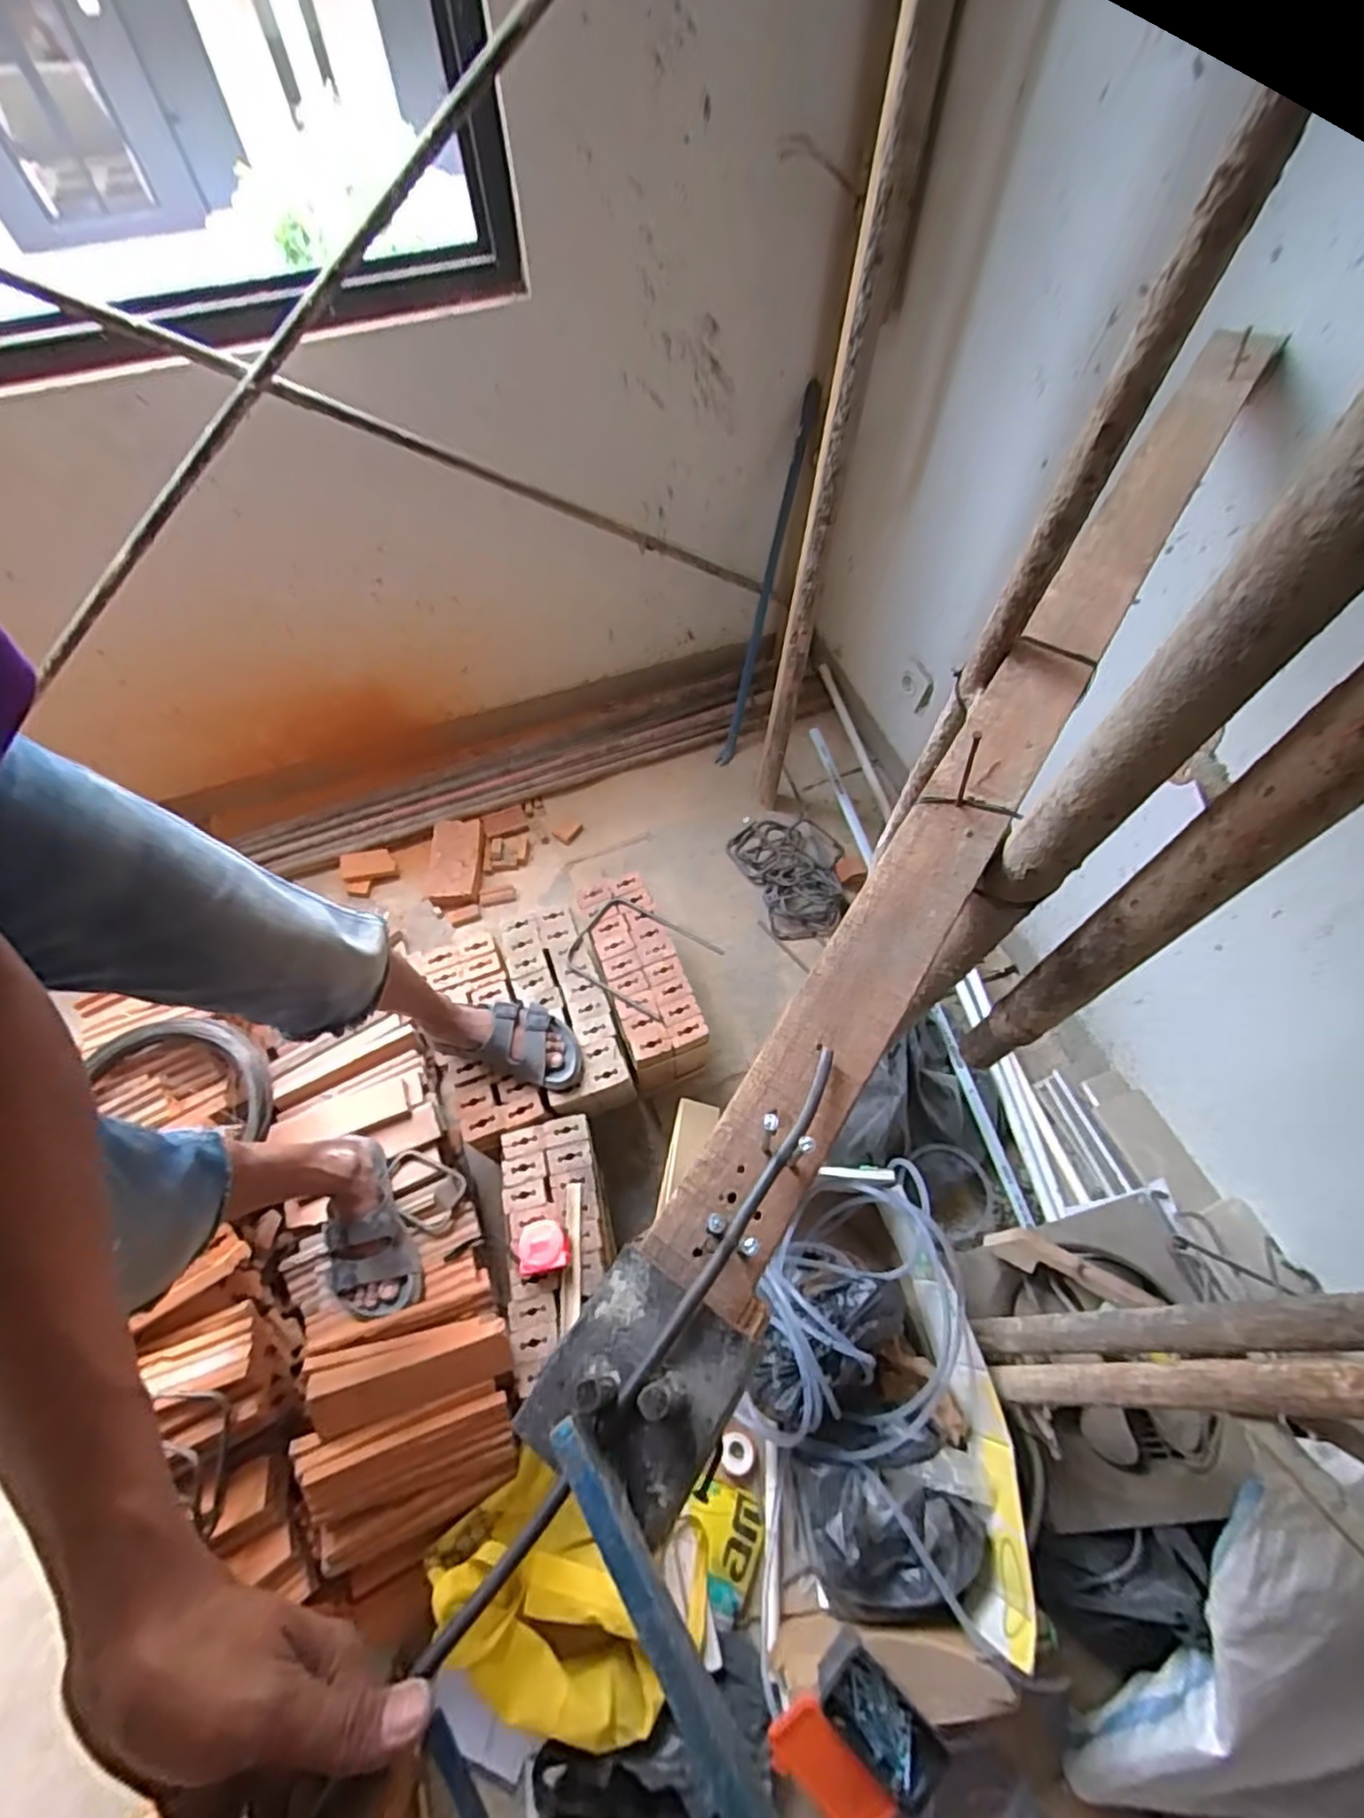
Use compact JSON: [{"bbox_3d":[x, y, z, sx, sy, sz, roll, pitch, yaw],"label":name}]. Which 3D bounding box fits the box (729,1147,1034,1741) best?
[{"bbox_3d":[0.248,0.691,0.987,0.327,0.228,0.549,-8,63,-4],"label":"box"}]

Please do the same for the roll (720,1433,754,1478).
[{"bbox_3d":[0.084,0.825,1.045,0.050,0.021,0.053,0,63,0],"label":"roll"}]

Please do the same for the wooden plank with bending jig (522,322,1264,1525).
[{"bbox_3d":[0.242,-0.149,0.496,0.077,0.038,0.956,30,67,15],"label":"wooden plank with bending jig"}]

